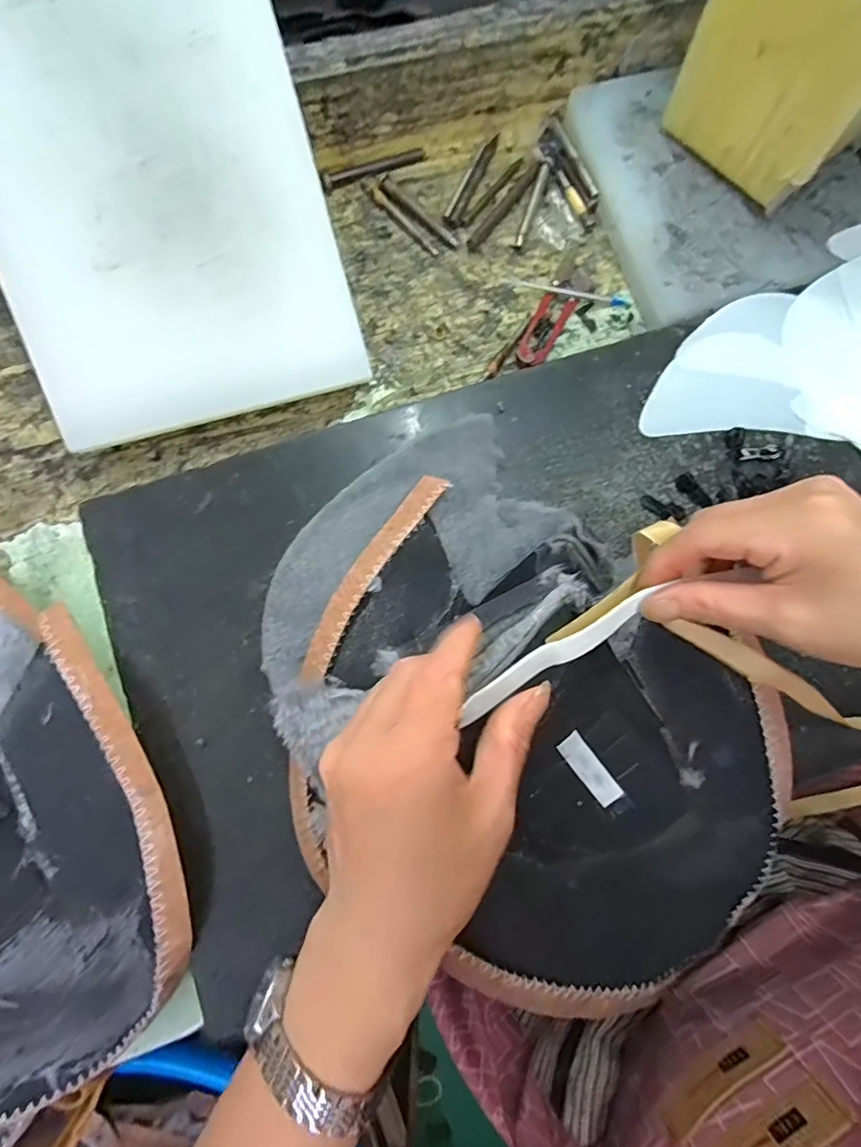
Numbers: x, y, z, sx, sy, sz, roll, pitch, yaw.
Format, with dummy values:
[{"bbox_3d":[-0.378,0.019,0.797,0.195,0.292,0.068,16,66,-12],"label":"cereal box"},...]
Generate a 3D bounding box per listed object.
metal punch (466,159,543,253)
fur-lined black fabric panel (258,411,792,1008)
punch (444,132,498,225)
[{"bbox_3d":[0.057,-0.287,0.412,0.011,0.011,0.095,36,79,5],"label":"metal punch"},{"bbox_3d":[0.045,0.067,0.267,0.226,0.079,0.314,-37,80,-10],"label":"fur-lined black fabric panel"},{"bbox_3d":[0.033,-0.312,0.415,0.014,0.009,0.091,24,78,2],"label":"punch"}]

